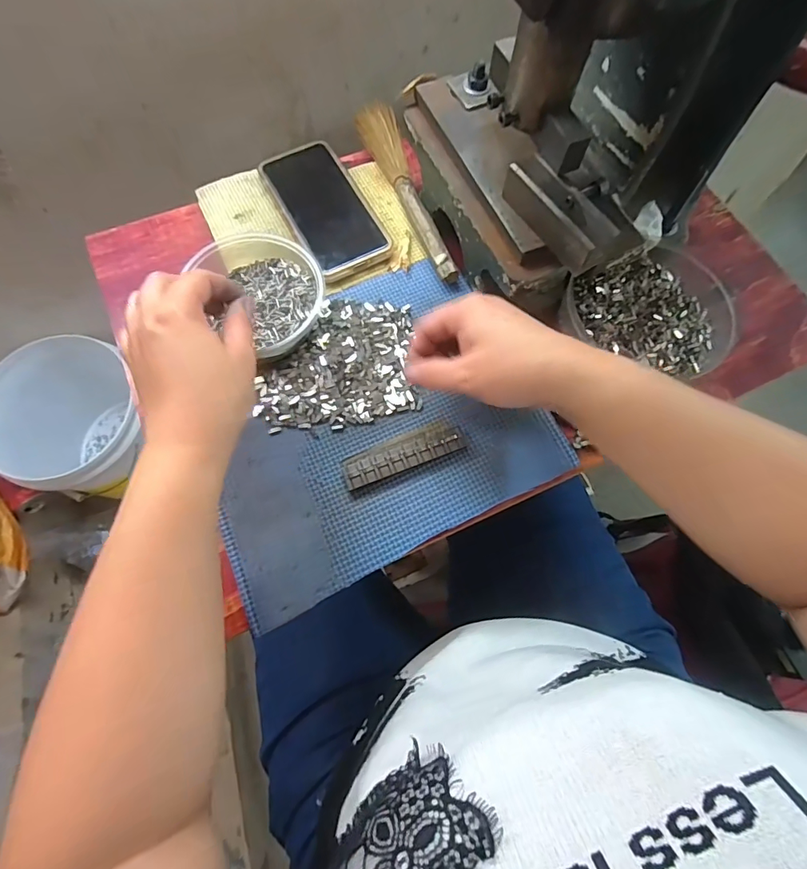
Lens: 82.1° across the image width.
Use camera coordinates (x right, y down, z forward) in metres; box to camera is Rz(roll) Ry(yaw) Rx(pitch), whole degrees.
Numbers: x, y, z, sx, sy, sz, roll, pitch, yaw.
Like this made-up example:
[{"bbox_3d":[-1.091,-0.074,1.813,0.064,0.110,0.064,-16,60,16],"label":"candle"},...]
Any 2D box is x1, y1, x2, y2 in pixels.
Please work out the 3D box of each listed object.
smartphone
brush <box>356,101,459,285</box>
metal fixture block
[{"bbox_3d":[-0.074,-0.217,0.439,0.073,0.009,0.153,-27,73,-11],"label":"smartphone"},{"bbox_3d":[0.004,-0.242,0.449,0.034,0.018,0.230,-18,72,-8],"label":"brush"},{"bbox_3d":[-0.001,0.014,0.365,0.095,0.012,0.030,-21,72,-9],"label":"metal fixture block"}]

